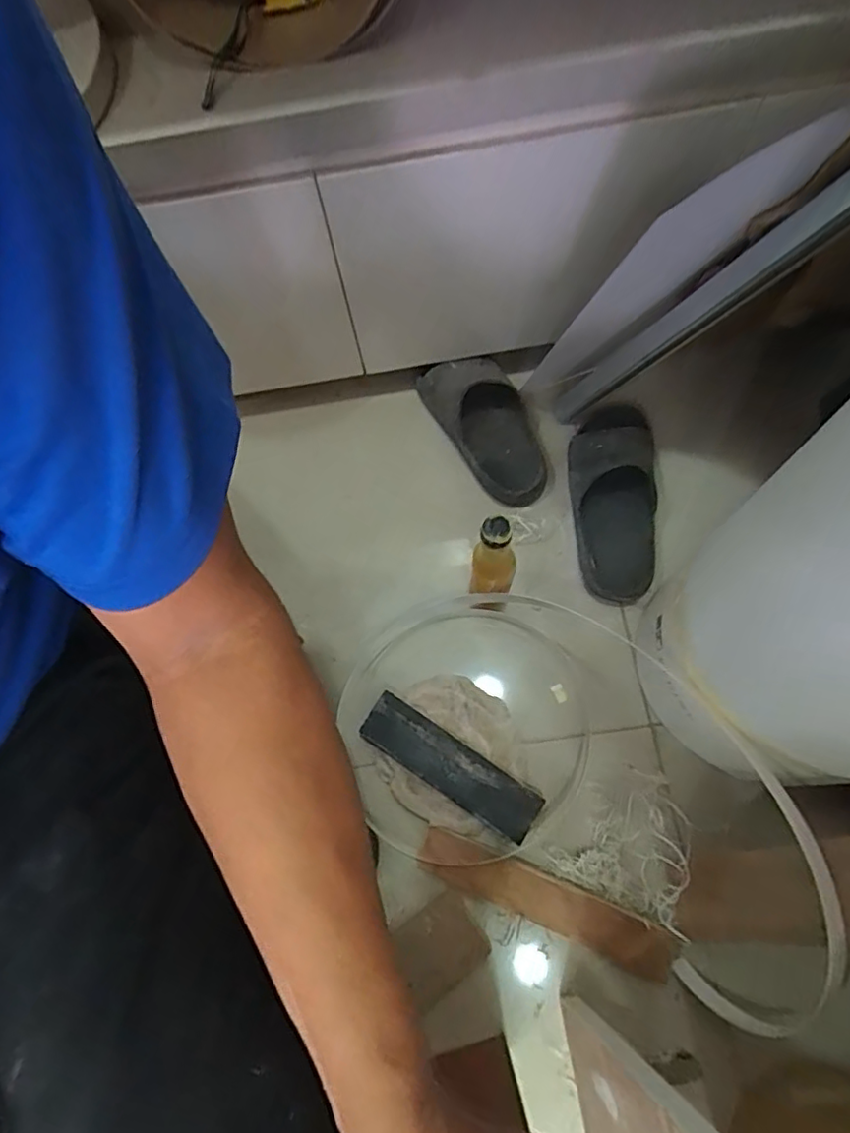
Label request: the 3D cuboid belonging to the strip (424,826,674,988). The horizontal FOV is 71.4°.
[{"bbox_3d":[0.127,0.361,0.641,0.275,0.013,0.052,19,70,12],"label":"strip"}]

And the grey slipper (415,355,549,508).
[{"bbox_3d":[0.087,-0.194,0.816,0.109,0.054,0.244,-29,72,-6],"label":"grey slipper"}]

